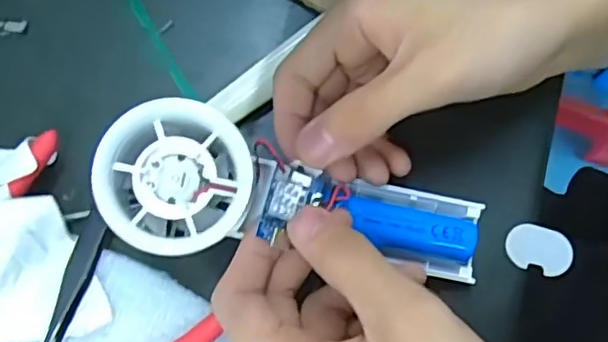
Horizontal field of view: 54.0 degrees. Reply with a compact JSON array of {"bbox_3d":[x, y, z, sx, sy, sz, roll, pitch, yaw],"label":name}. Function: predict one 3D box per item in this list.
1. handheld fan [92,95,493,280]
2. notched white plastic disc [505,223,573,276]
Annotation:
[{"bbox_3d":[-0.001,0.013,0.235,0.154,0.026,0.053,14,73,-13],"label":"handheld fan"},{"bbox_3d":[0.106,0.035,0.266,0.028,0.004,0.020,14,74,6],"label":"notched white plastic disc"}]

